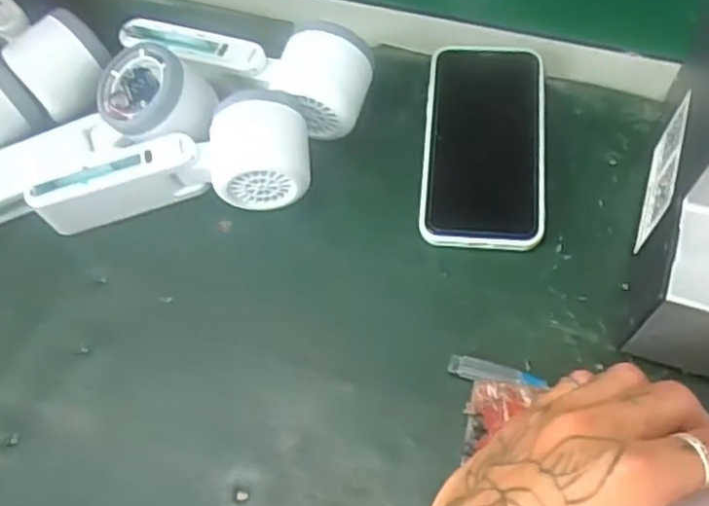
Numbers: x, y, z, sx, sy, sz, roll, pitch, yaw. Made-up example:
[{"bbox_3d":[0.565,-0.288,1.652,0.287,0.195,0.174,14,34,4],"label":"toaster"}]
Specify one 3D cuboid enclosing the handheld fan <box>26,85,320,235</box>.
[{"bbox_3d":[-0.111,-0.055,0.436,0.167,0.051,0.066,-4,62,1],"label":"handheld fan"}]

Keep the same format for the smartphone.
[{"bbox_3d":[0.082,-0.072,0.445,0.074,0.008,0.145,3,68,8],"label":"smartphone"}]

